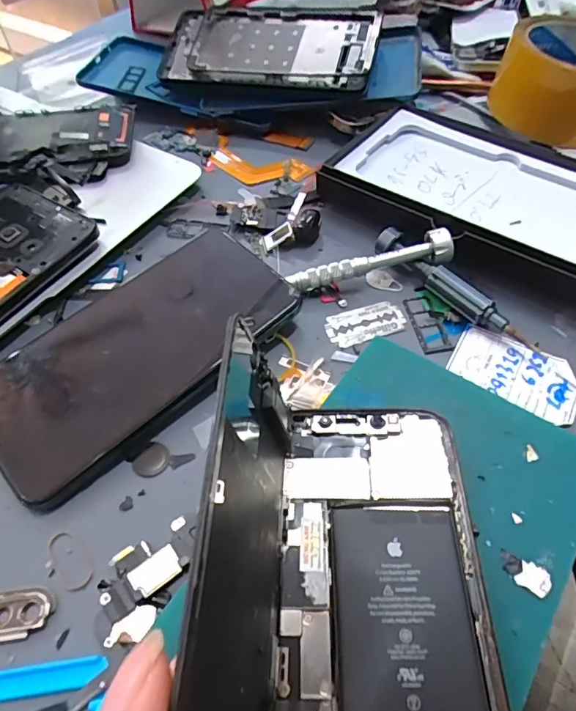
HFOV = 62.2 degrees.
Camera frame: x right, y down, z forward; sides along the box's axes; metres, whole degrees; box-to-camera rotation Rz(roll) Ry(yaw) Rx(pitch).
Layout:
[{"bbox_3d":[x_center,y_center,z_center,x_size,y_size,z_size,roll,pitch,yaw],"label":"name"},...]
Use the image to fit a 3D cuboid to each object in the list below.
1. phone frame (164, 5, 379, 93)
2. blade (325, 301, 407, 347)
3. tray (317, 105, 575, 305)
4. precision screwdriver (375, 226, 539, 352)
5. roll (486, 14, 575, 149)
[{"bbox_3d":[-0.016,-0.238,0.367,0.164,0.010,0.081,10,71,13],"label":"phone frame"},{"bbox_3d":[0.041,-0.018,0.252,0.041,0.004,0.022,-17,55,-12],"label":"blade"},{"bbox_3d":[0.113,-0.100,0.293,0.184,0.032,0.106,32,60,22],"label":"tray"},{"bbox_3d":[0.085,-0.036,0.253,0.012,0.019,0.098,-37,62,-24],"label":"precision screwdriver"},{"bbox_3d":[0.205,-0.203,0.348,0.092,0.049,0.098,0,54,0],"label":"roll"}]

